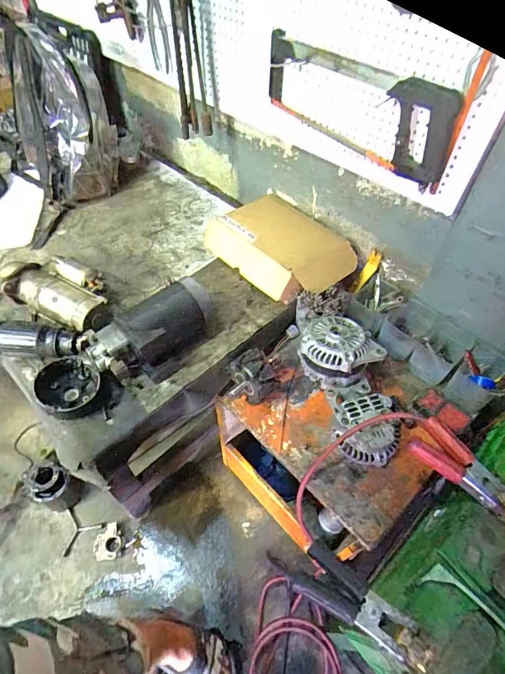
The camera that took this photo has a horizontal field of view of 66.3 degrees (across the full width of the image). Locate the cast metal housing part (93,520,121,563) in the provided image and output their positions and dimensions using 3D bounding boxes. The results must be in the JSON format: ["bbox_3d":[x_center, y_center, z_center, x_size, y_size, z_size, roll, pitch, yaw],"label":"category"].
[{"bbox_3d":[-0.406,0.573,1.083,0.073,0.016,0.088,-8,54,-6],"label":"cast metal housing part"}]

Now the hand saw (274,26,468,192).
[{"bbox_3d":[0.179,-0.414,0.705,0.383,0.151,0.039,36,61,23],"label":"hand saw"}]

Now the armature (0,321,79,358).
[{"bbox_3d":[-0.432,0.010,0.790,0.168,0.061,0.067,2,54,1],"label":"armature"}]

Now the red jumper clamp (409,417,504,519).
[{"bbox_3d":[0.338,0.219,0.613,0.078,0.048,0.186,-37,62,-24],"label":"red jumper clamp"}]

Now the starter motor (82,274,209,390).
[{"bbox_3d":[-0.196,-0.010,0.776,0.127,0.117,0.249,38,62,25],"label":"starter motor"}]

